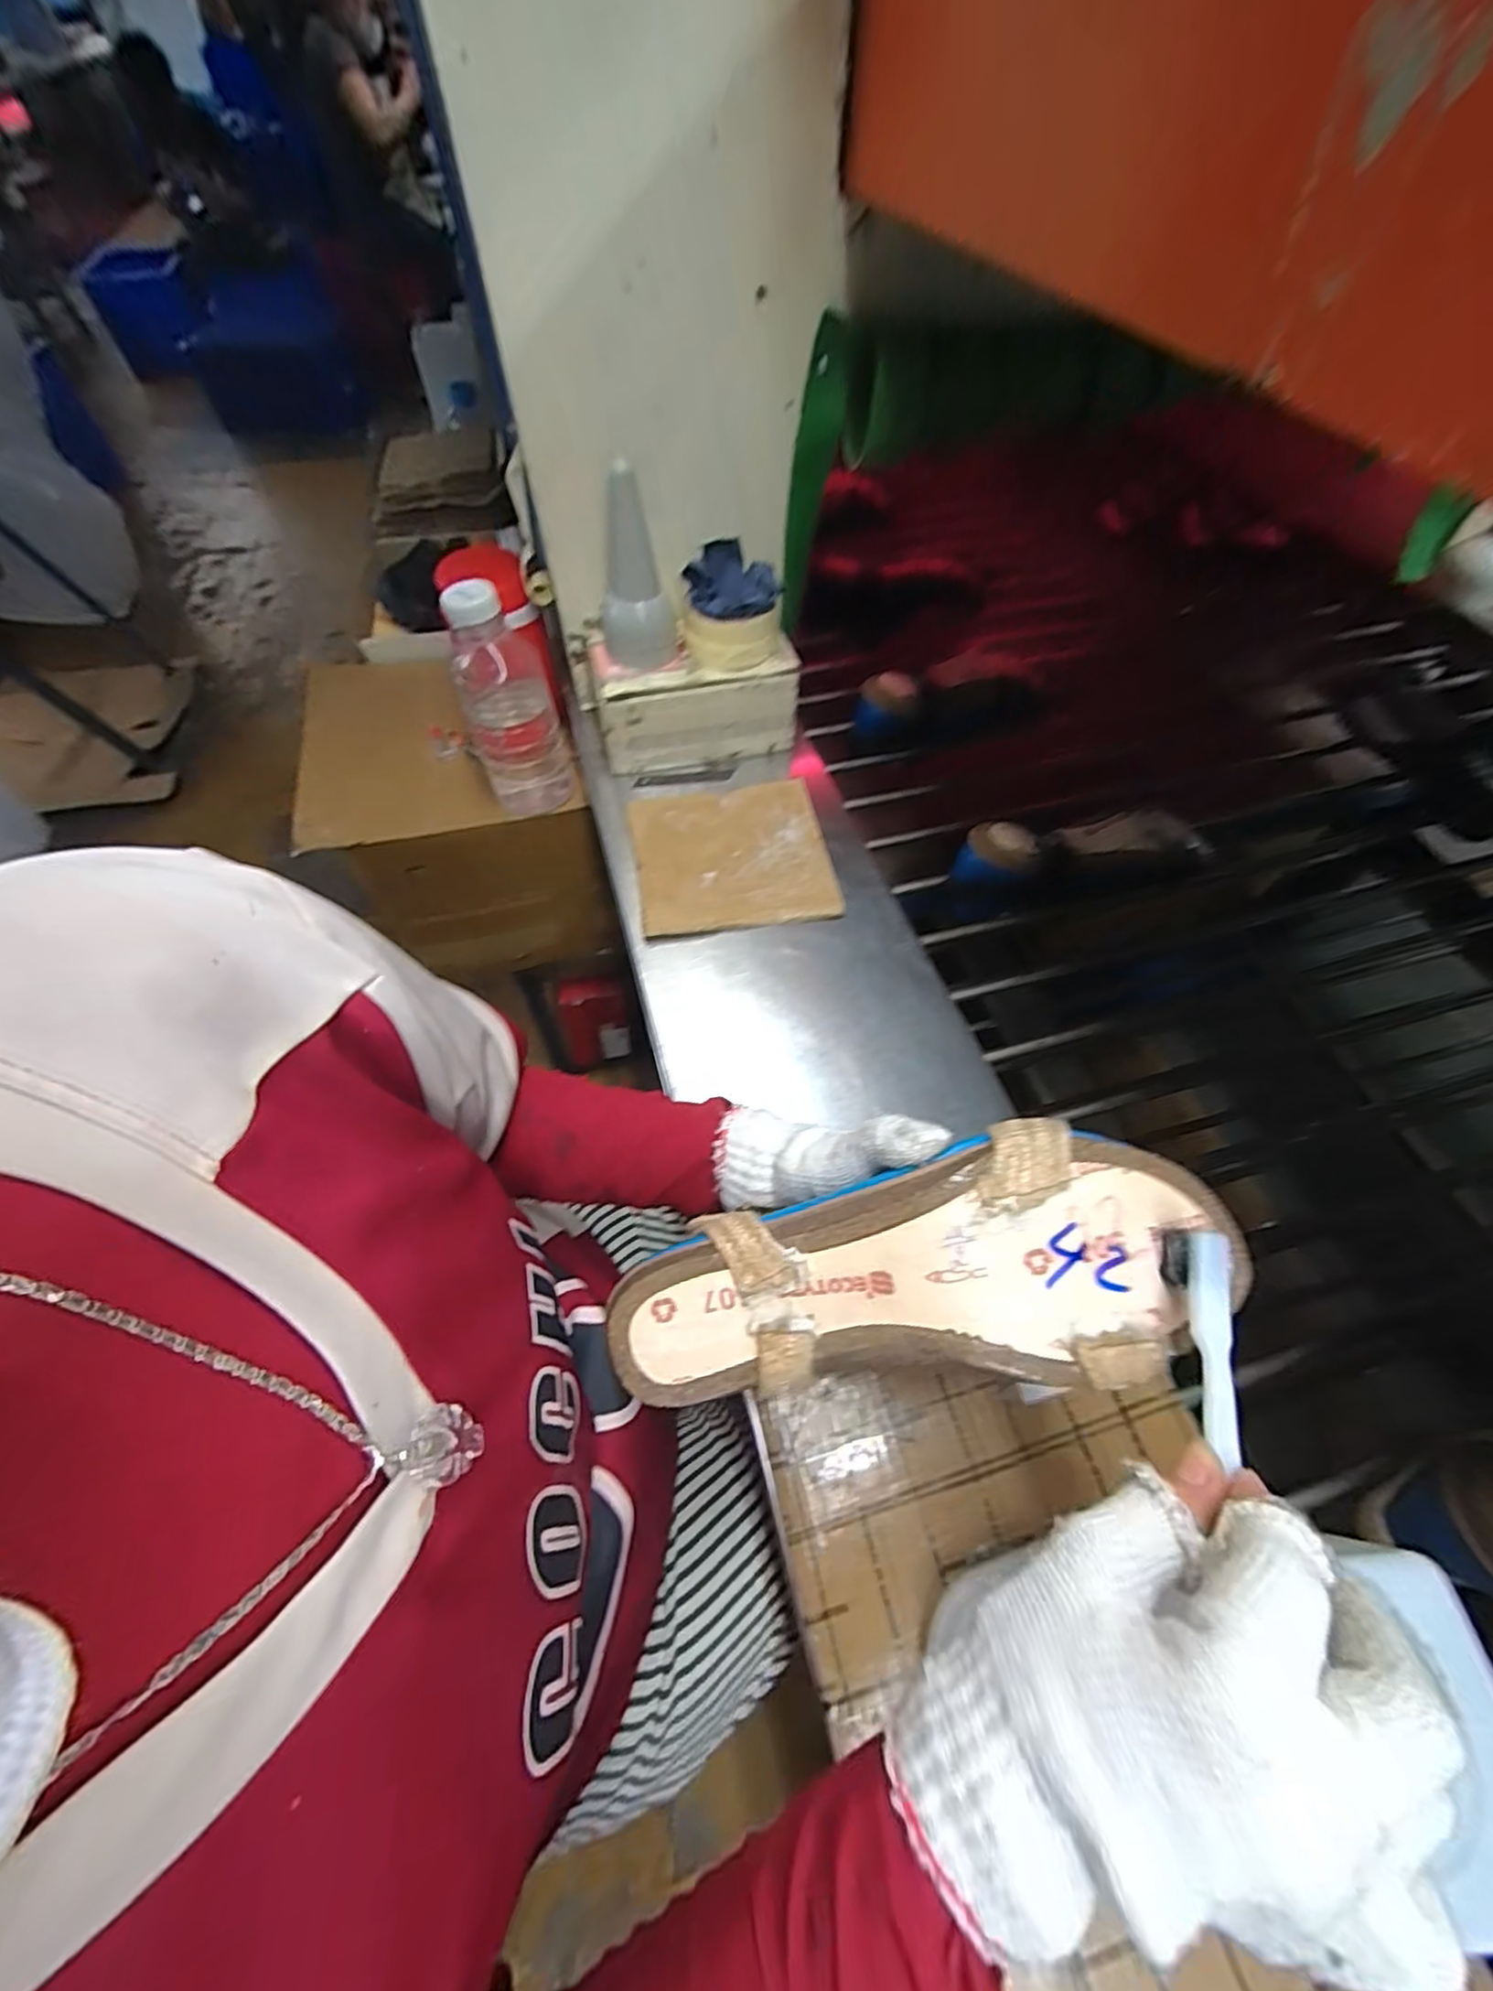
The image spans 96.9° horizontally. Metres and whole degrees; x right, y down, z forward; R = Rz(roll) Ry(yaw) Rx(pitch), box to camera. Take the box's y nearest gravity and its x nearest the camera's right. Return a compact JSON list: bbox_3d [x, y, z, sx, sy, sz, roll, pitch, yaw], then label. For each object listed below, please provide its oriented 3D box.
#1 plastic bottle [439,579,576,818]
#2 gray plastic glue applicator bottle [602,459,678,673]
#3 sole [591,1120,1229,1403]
[{"bbox_3d":[-0.243,-0.302,0.689,0.096,0.227,0.083,-13,57,-11],"label":"plastic bottle"},{"bbox_3d":[-0.096,-0.364,0.572,0.063,0.147,0.049,-5,56,-6],"label":"gray plastic glue applicator bottle"},{"bbox_3d":[0.063,0.114,0.267,0.240,0.044,0.086,-15,57,7],"label":"sole"}]

